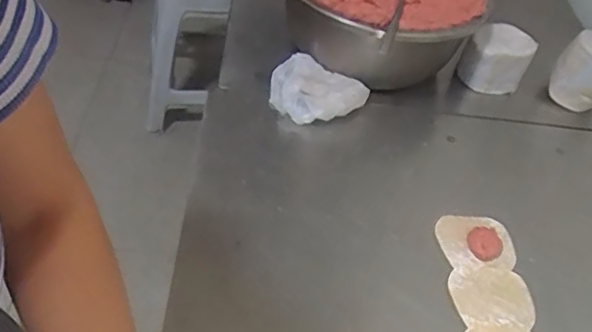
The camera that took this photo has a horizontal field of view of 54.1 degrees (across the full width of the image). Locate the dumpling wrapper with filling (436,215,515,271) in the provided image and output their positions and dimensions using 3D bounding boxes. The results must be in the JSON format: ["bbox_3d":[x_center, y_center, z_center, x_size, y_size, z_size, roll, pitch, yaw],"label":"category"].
[{"bbox_3d":[0.196,0.080,0.628,0.081,0.017,0.067,0,46,-7],"label":"dumpling wrapper with filling"}]

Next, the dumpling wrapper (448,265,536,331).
[{"bbox_3d":[0.197,0.131,0.581,0.082,0.004,0.067,4,45,-4],"label":"dumpling wrapper"}]

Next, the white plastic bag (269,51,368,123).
[{"bbox_3d":[0.018,-0.095,0.752,0.128,0.045,0.102,30,49,21],"label":"white plastic bag"}]

